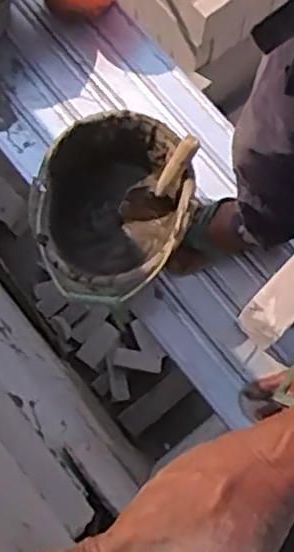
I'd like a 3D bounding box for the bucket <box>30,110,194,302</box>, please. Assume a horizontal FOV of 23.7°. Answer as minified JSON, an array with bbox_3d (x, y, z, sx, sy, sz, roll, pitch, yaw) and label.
[{"bbox_3d":[-0.058,-0.109,1.229,0.245,0.194,0.297,20,78,4],"label":"bucket"}]

